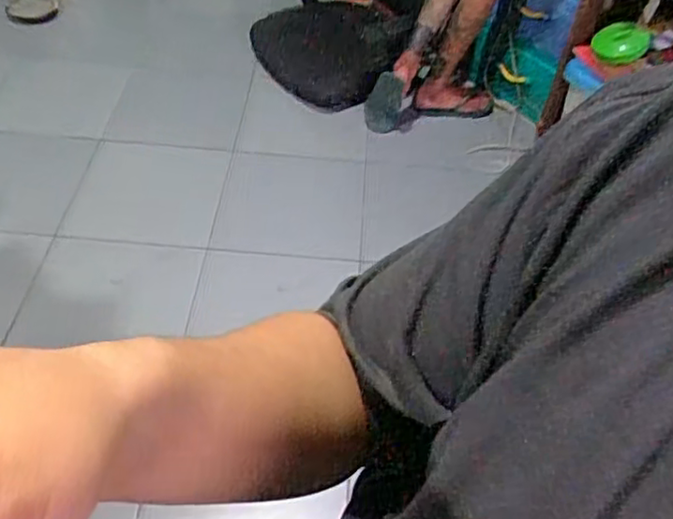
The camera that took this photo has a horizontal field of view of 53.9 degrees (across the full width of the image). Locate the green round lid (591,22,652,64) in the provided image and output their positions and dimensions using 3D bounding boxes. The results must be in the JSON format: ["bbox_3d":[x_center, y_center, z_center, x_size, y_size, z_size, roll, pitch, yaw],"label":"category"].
[{"bbox_3d":[0.668,-0.508,1.558,0.121,0.097,0.028,18,48,11],"label":"green round lid"}]

